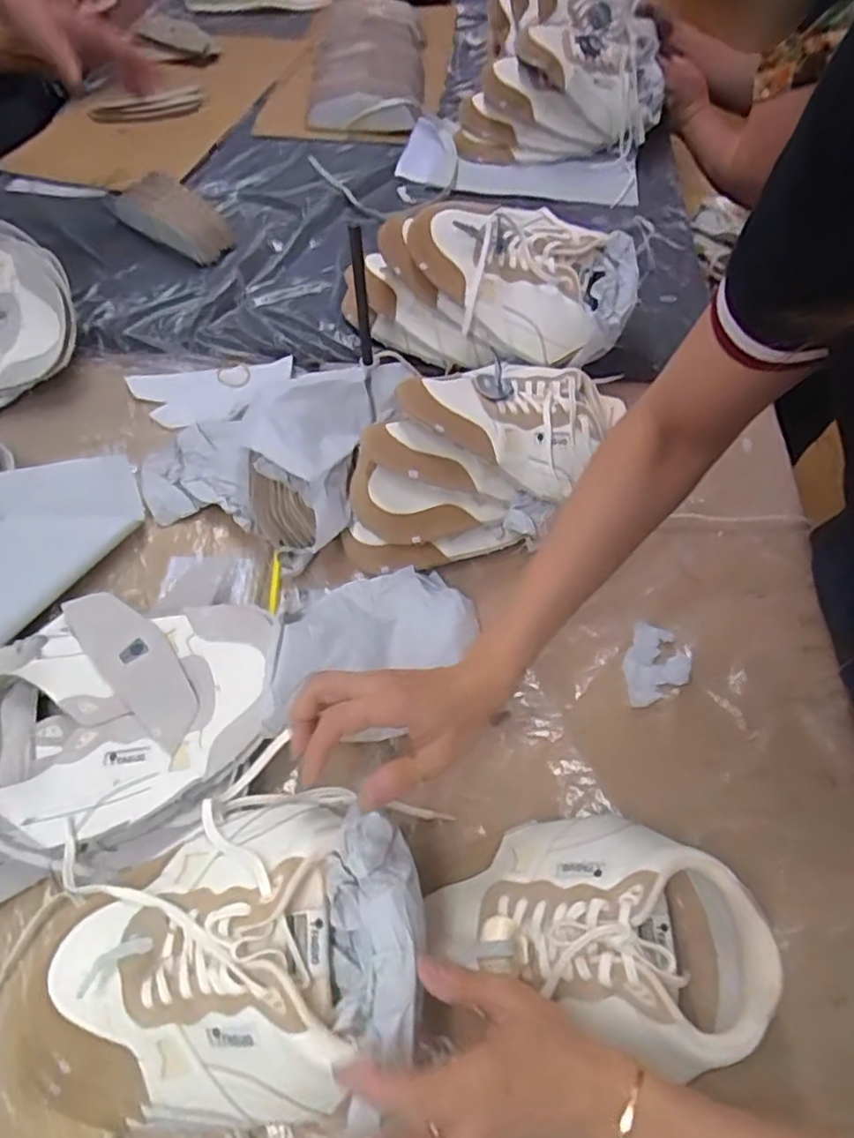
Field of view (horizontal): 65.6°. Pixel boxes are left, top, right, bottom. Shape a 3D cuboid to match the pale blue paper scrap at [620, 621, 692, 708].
[{"bbox_3d":[0.200,0.086,0.578,0.053,0.007,0.076,20,60,11],"label":"pale blue paper scrap"}]

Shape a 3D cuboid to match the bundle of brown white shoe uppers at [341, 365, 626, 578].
[{"bbox_3d":[0.056,-0.110,0.616,0.282,0.108,0.182,-37,66,-21],"label":"bundle of brown white shoe uppers"}]

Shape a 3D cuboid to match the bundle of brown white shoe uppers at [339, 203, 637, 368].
[{"bbox_3d":[0.057,-0.304,0.721,0.307,0.137,0.159,13,59,7],"label":"bundle of brown white shoe uppers"}]

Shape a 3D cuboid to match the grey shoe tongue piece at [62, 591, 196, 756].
[{"bbox_3d":[-0.249,0.075,0.563,0.054,0.014,0.183,-42,63,-15],"label":"grey shoe tongue piece"}]

